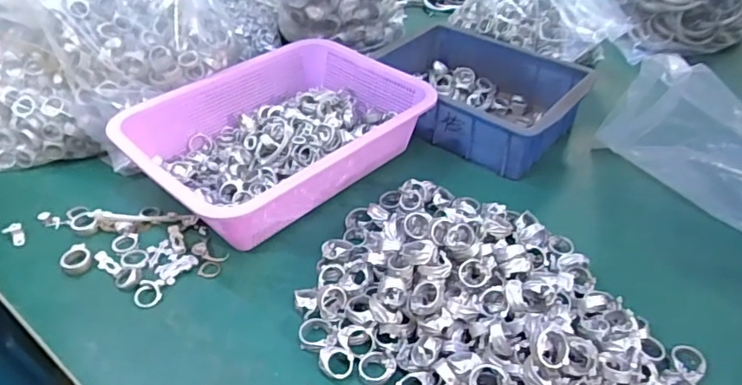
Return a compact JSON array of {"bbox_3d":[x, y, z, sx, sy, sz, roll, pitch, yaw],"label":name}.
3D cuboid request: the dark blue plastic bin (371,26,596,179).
[{"bbox_3d":[0.129,-0.128,0.682,0.253,0.070,0.180,27,48,27],"label":"dark blue plastic bin"}]

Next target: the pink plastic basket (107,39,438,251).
[{"bbox_3d":[-0.100,-0.066,0.590,0.293,0.069,0.217,-33,51,-32],"label":"pink plastic basket"}]

